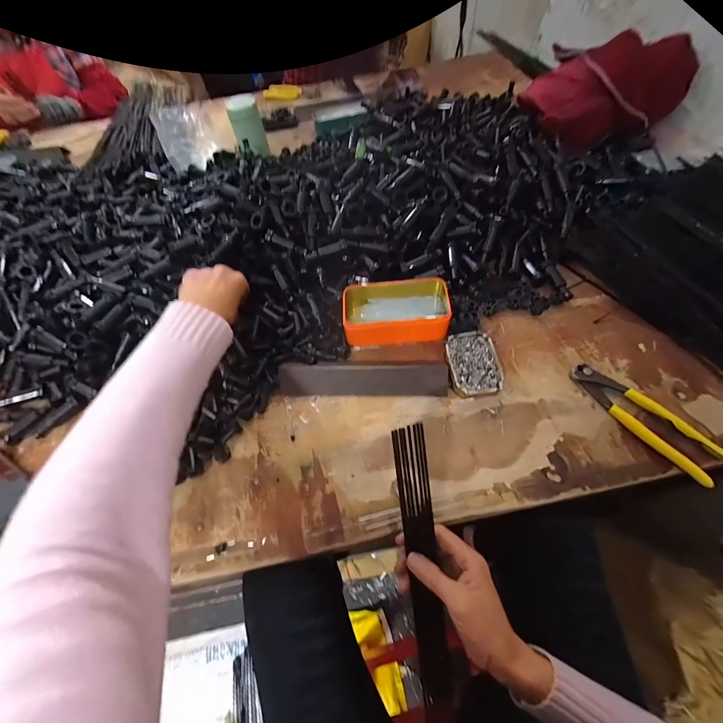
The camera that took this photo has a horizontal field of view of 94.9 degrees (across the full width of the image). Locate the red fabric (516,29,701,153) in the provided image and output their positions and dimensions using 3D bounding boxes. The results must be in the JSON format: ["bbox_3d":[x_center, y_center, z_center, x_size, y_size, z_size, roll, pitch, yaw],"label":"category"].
[{"bbox_3d":[0.403,-0.463,0.566,0.232,0.097,0.168,39,70,22],"label":"red fabric"}]

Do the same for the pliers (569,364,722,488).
[{"bbox_3d":[0.321,0.062,0.382,0.048,0.016,0.164,-37,62,-17],"label":"pliers"}]

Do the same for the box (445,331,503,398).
[{"bbox_3d":[0.143,0.005,0.428,0.062,0.020,0.090,-4,58,3],"label":"box"}]

